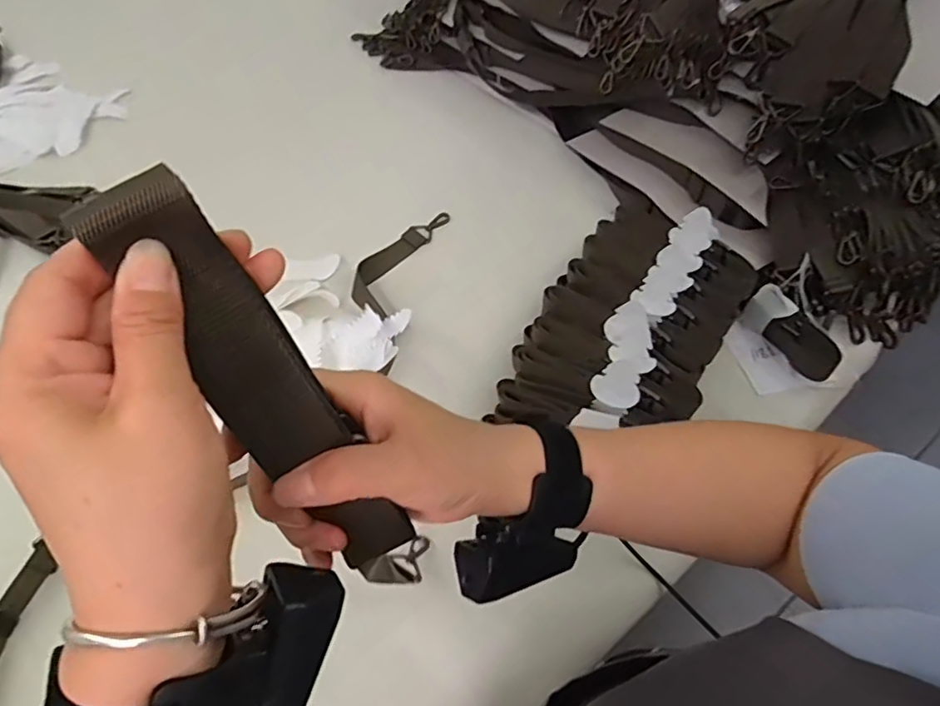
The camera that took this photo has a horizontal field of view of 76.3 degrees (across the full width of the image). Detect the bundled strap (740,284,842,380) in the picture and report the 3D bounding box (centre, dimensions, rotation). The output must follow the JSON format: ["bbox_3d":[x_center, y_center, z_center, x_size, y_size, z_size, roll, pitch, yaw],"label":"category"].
[{"bbox_3d":[0.389,-0.027,0.719,0.045,0.043,0.122,-28,58,-15],"label":"bundled strap"}]

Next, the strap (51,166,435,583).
[{"bbox_3d":[-0.076,0.027,0.250,0.038,0.212,0.021,-38,34,-21],"label":"strap"}]

